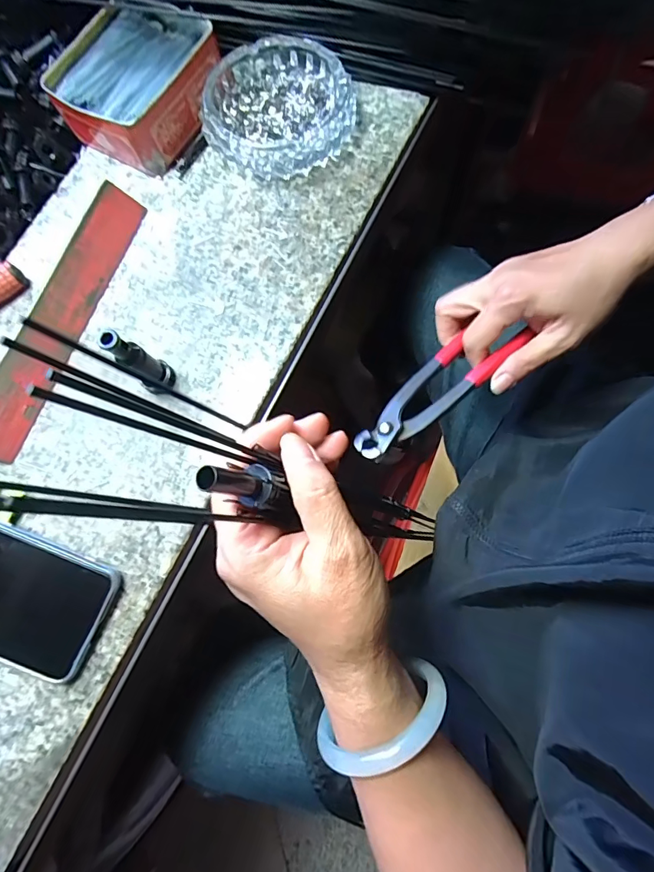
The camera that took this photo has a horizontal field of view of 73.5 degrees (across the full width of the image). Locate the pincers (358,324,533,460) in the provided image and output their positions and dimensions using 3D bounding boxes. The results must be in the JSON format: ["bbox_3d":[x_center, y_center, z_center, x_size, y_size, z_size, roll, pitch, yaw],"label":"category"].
[{"bbox_3d":[0.078,-0.036,0.323,0.141,0.020,0.044,-34,52,-5],"label":"pincers"}]

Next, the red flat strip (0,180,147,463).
[{"bbox_3d":[-0.203,-0.091,0.334,0.028,0.025,0.226,19,77,7],"label":"red flat strip"}]

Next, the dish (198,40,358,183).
[{"bbox_3d":[-0.038,-0.268,0.361,0.117,0.028,0.117,-1,76,3],"label":"dish"}]

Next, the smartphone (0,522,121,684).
[{"bbox_3d":[-0.223,0.095,0.284,0.157,0.011,0.074,24,76,-3],"label":"smartphone"}]

